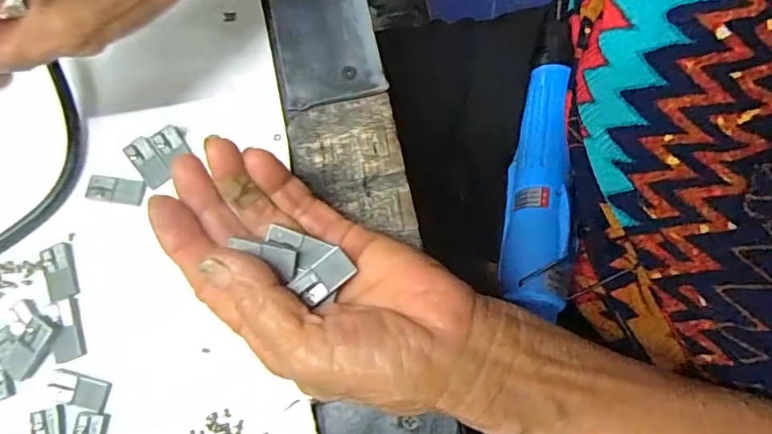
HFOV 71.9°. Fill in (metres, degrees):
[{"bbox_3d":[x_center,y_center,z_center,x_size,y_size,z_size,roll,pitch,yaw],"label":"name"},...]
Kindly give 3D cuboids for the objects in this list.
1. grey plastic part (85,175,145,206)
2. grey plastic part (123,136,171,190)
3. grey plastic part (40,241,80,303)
[{"bbox_3d":[-0.135,-0.014,0.263,0.029,0.004,0.013,7,72,5],"label":"grey plastic part"},{"bbox_3d":[-0.120,-0.028,0.266,0.013,0.004,0.028,-35,74,-9],"label":"grey plastic part"},{"bbox_3d":[-0.155,0.026,0.251,0.013,0.004,0.028,-22,72,-5],"label":"grey plastic part"}]

